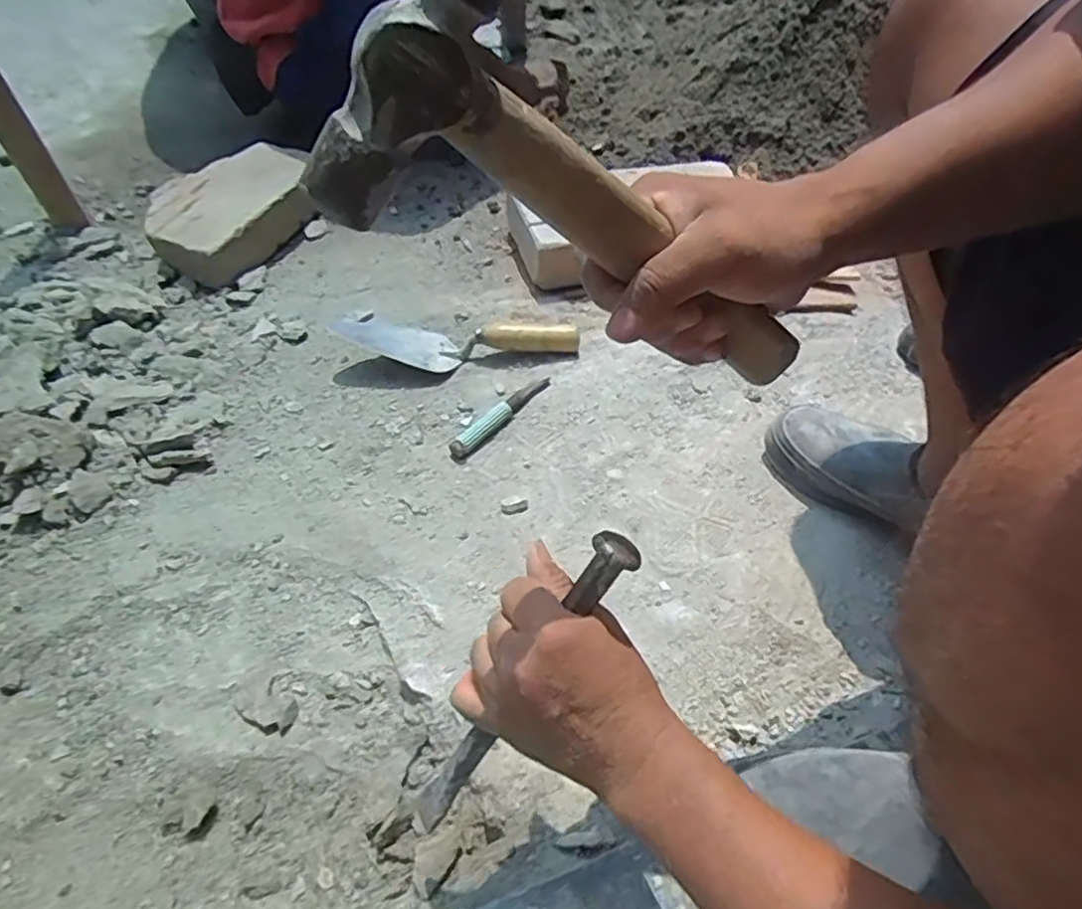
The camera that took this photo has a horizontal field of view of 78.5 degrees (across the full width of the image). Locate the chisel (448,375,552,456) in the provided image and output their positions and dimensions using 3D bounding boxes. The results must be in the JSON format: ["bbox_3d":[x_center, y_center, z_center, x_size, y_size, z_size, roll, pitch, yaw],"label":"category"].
[{"bbox_3d":[-0.047,-0.049,0.768,0.022,0.013,0.157,35,57,20],"label":"chisel"}]

